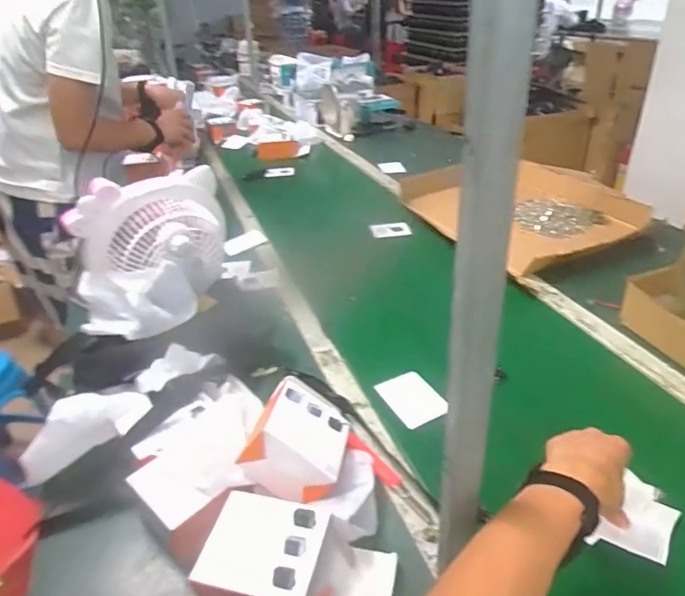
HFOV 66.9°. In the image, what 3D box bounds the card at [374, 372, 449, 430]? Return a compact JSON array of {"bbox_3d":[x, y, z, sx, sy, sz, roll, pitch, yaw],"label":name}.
[{"bbox_3d":[0.101,0.147,0.755,0.086,0.009,0.089,-16,46,-34],"label":"card"}]

